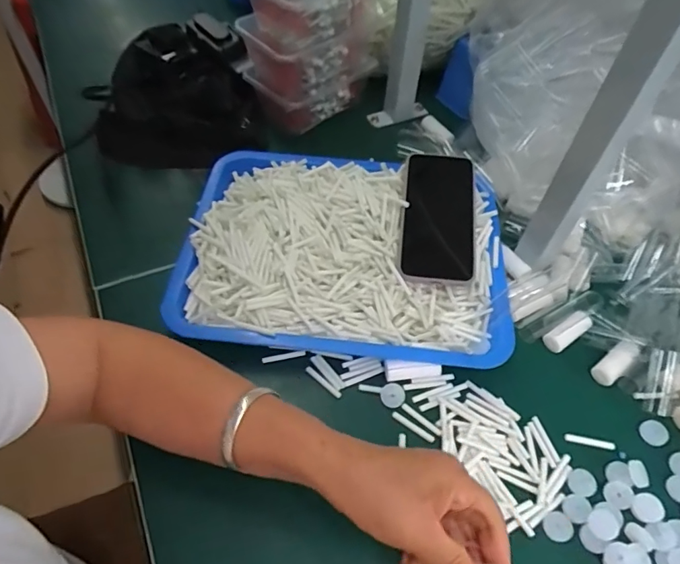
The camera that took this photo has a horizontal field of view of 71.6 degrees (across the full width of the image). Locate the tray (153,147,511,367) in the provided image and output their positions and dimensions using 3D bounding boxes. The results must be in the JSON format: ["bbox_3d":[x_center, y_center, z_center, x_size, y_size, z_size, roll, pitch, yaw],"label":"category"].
[{"bbox_3d":[0.004,-0.036,0.486,0.315,0.060,0.237,4,54,1],"label":"tray"}]

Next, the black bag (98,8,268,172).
[{"bbox_3d":[-0.198,-0.239,0.597,0.195,0.069,0.237,-7,54,-7],"label":"black bag"}]

